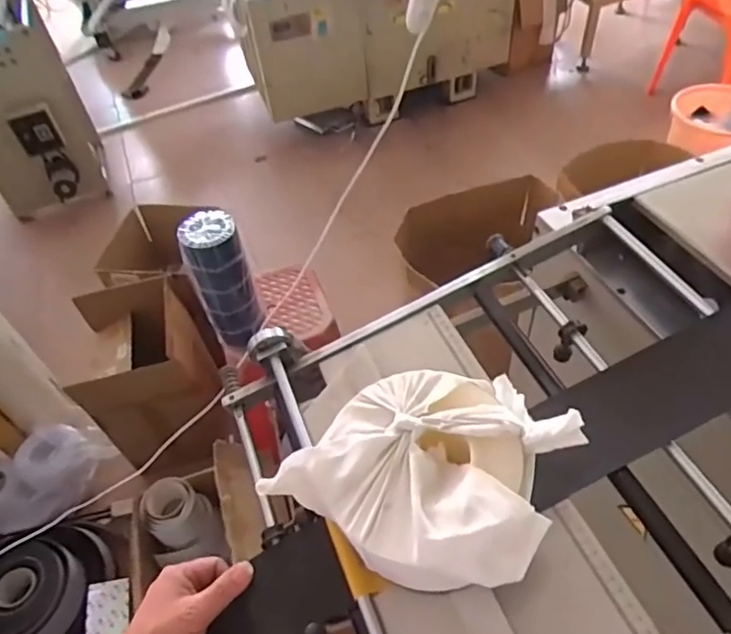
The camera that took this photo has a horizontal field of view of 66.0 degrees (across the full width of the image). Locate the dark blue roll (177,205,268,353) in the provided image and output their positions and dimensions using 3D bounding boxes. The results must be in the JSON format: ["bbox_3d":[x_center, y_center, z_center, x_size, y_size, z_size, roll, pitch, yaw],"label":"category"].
[{"bbox_3d":[-0.293,-0.061,1.203,0.110,0.342,0.100,-22,51,-13],"label":"dark blue roll"}]

